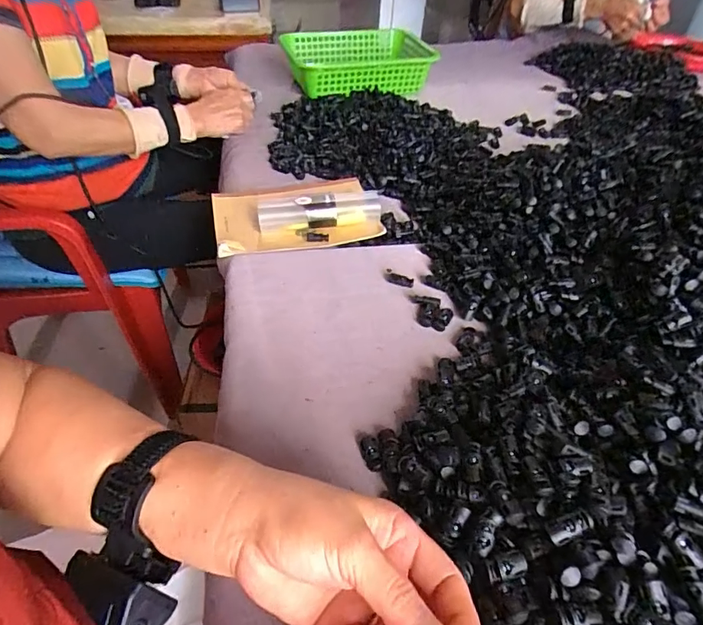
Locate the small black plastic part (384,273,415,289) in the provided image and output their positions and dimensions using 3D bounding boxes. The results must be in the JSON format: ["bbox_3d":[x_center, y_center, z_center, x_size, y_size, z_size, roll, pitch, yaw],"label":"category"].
[{"bbox_3d":[0.054,-0.037,0.523,0.033,0.004,0.014,21,48,18],"label":"small black plastic part"}]

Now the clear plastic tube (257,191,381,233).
[{"bbox_3d":[-0.041,-0.131,0.601,0.155,0.036,0.042,-5,45,-7],"label":"clear plastic tube"}]

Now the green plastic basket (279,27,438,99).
[{"bbox_3d":[0.009,-0.543,1.000,0.300,0.062,0.237,-5,45,-7],"label":"green plastic basket"}]

